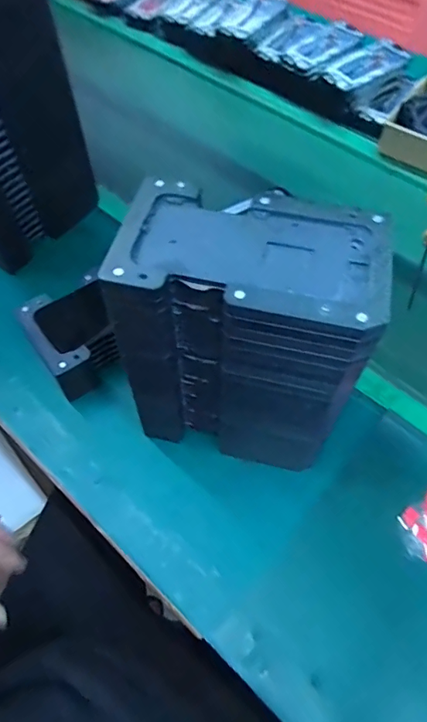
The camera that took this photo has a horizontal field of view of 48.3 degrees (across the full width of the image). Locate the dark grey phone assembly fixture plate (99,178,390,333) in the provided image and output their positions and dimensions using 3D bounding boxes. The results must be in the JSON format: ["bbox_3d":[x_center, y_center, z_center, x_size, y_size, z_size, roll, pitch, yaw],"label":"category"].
[{"bbox_3d":[0.027,-0.079,0.335,0.186,0.012,0.113,11,59,7],"label":"dark grey phone assembly fixture plate"}]

